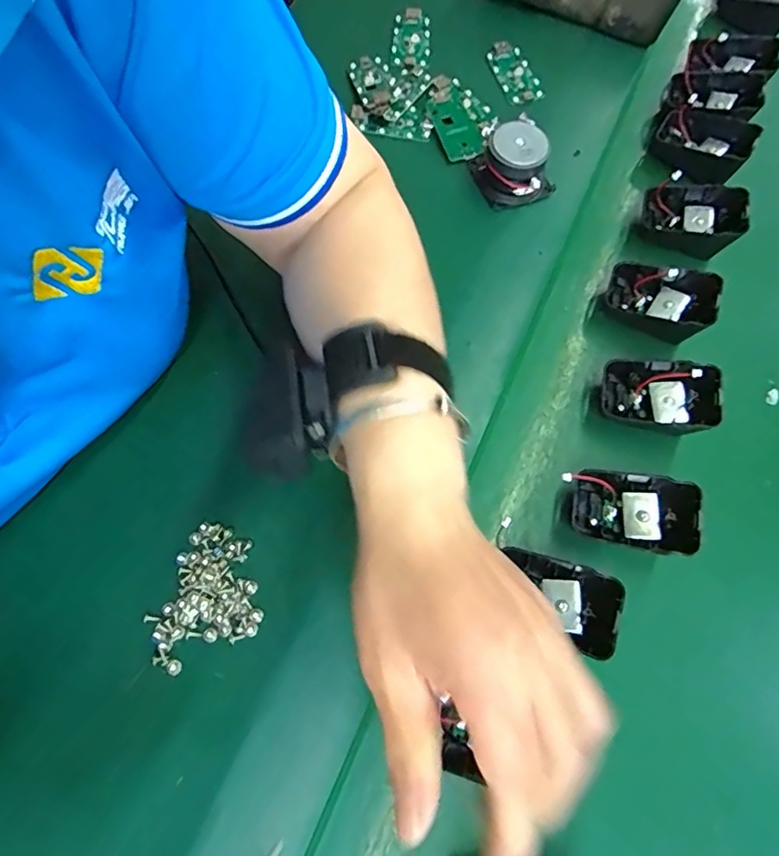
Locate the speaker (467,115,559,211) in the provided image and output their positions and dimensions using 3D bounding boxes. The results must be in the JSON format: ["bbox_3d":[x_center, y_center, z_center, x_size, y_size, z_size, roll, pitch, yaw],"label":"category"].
[{"bbox_3d":[0.093,-0.197,0.393,0.053,0.035,0.052,-21,69,-6],"label":"speaker"}]

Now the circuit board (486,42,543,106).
[{"bbox_3d":[0.105,-0.299,0.447,0.032,0.005,0.066,-16,68,-4],"label":"circuit board"}]

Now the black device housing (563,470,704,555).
[{"bbox_3d":[0.144,0.049,0.320,0.069,0.028,0.041,18,70,9],"label":"black device housing"}]

